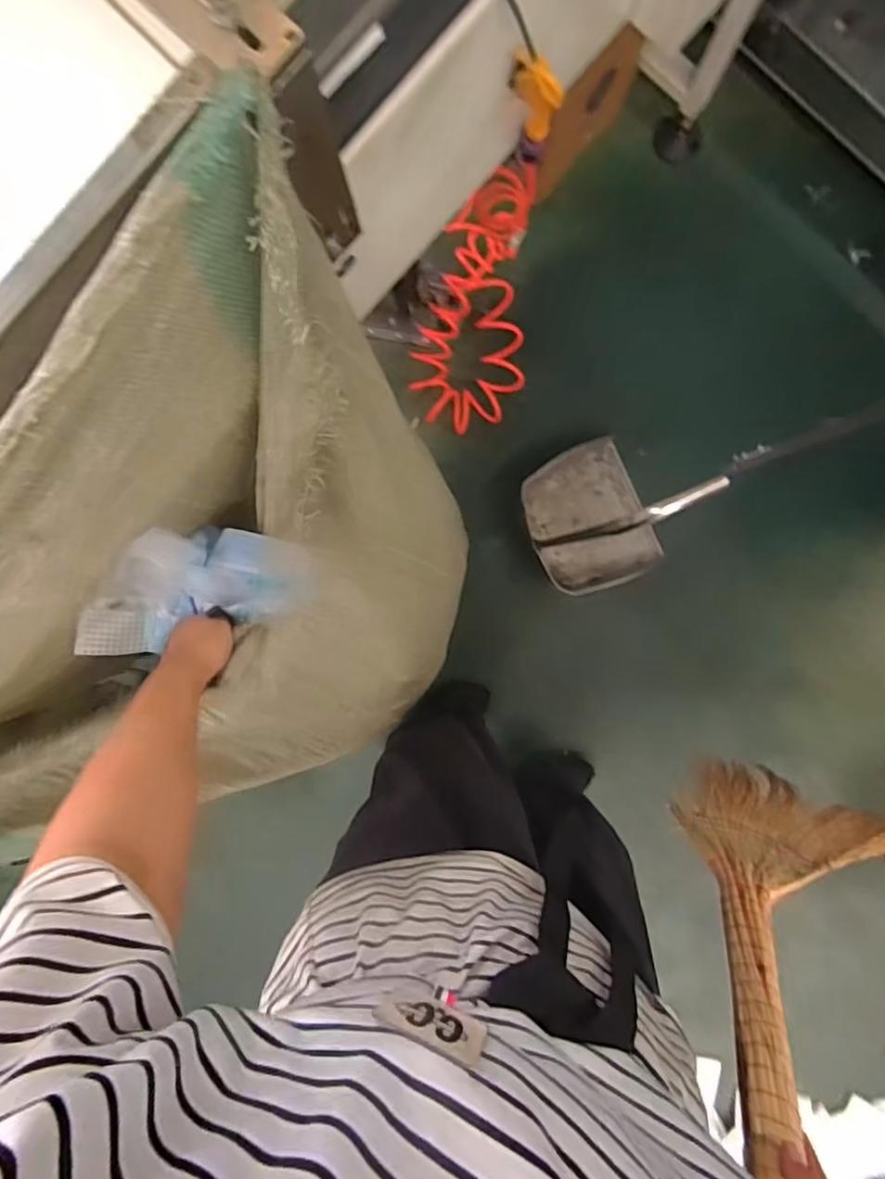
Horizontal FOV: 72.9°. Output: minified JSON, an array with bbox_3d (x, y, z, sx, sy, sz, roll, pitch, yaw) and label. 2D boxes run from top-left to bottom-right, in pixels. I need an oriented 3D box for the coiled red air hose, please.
[{"bbox_3d":[0.066,-0.545,1.119,0.220,0.286,0.405,9,89,2],"label":"coiled red air hose"}]

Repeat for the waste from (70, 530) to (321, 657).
[{"bbox_3d":[-0.239,-0.006,0.586,0.216,0.077,0.100,-15,88,-16],"label":"waste"}]

